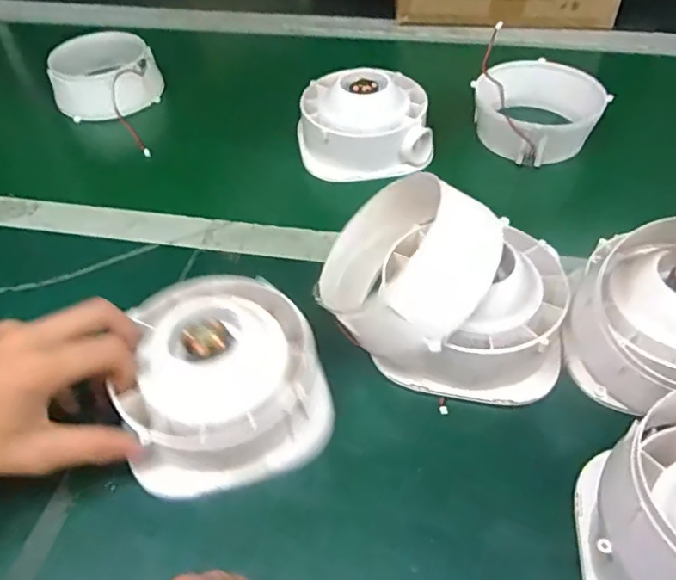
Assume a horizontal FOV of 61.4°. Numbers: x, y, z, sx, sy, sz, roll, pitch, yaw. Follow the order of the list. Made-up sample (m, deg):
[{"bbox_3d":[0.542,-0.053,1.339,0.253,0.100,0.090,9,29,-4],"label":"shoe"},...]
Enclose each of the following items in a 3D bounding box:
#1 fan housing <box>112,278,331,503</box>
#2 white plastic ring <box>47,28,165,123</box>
[{"bbox_3d":[-0.075,0.054,0.373,0.128,0.068,0.122,-13,49,-8],"label":"fan housing"},{"bbox_3d":[-0.275,-0.247,0.670,0.108,0.070,0.108,-2,48,2],"label":"white plastic ring"}]

